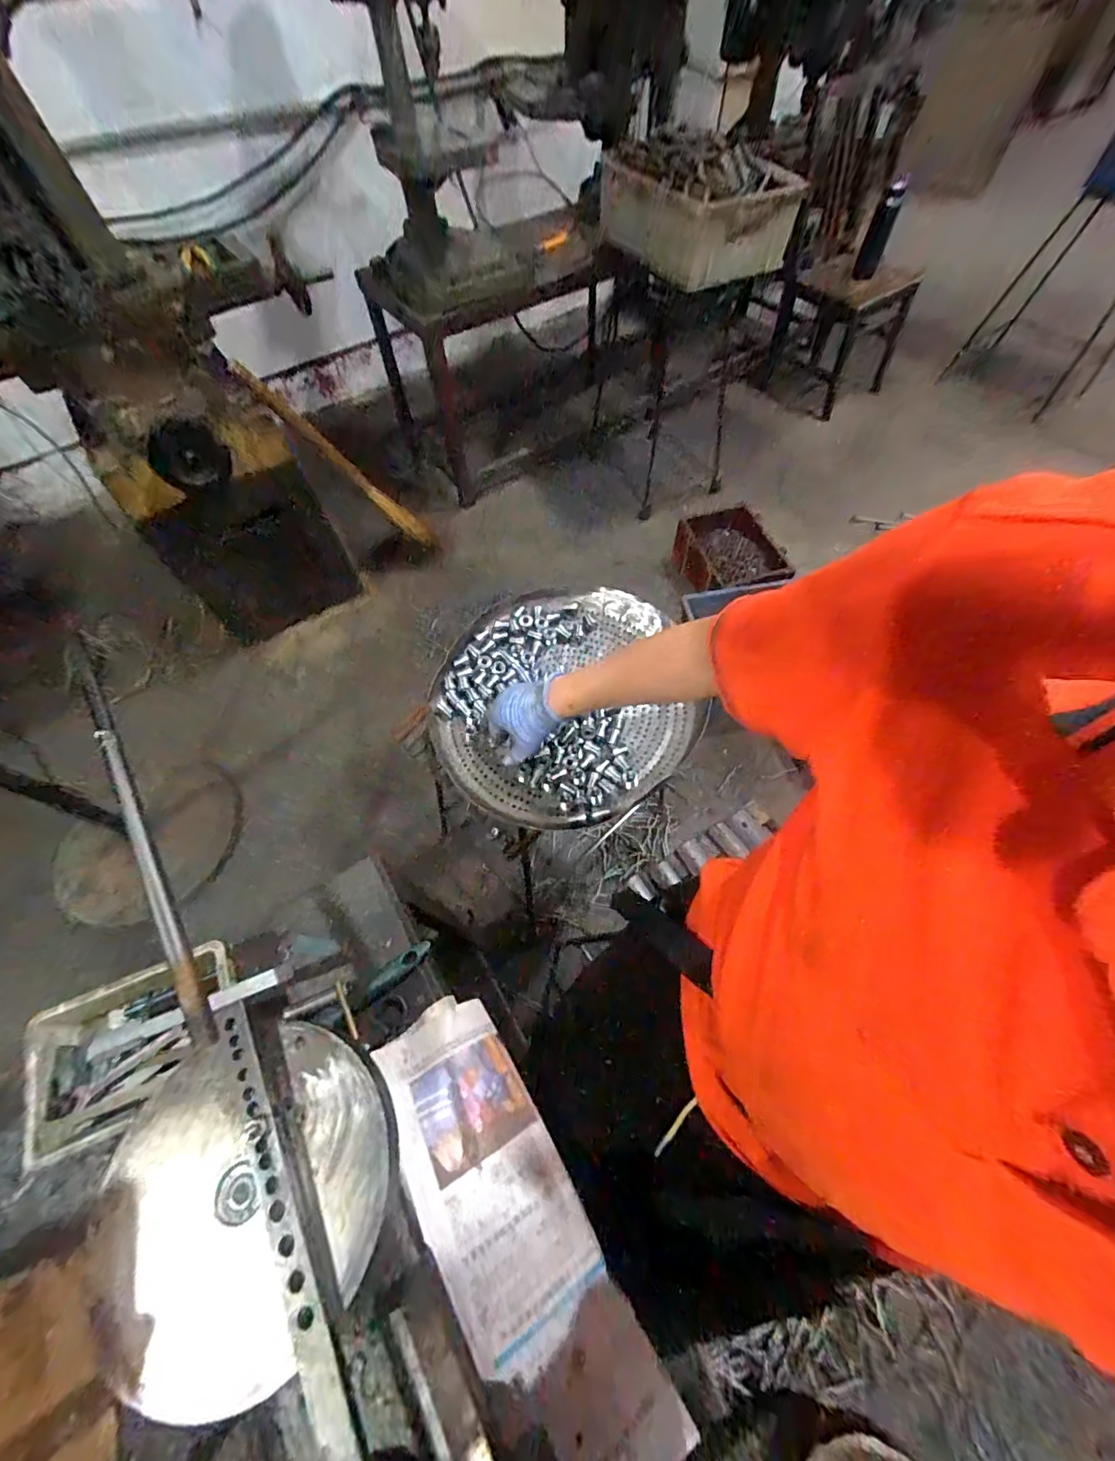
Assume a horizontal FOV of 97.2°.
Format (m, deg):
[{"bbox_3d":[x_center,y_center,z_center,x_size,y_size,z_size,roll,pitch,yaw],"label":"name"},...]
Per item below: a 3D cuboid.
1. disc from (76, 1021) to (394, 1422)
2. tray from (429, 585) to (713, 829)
[{"bbox_3d":[-0.205,0.303,0.320,0.188,0.016,0.181,-1,60,2],"label":"disc"},{"bbox_3d":[0.009,-0.052,0.708,0.357,0.039,0.381,-1,60,2],"label":"tray"}]

